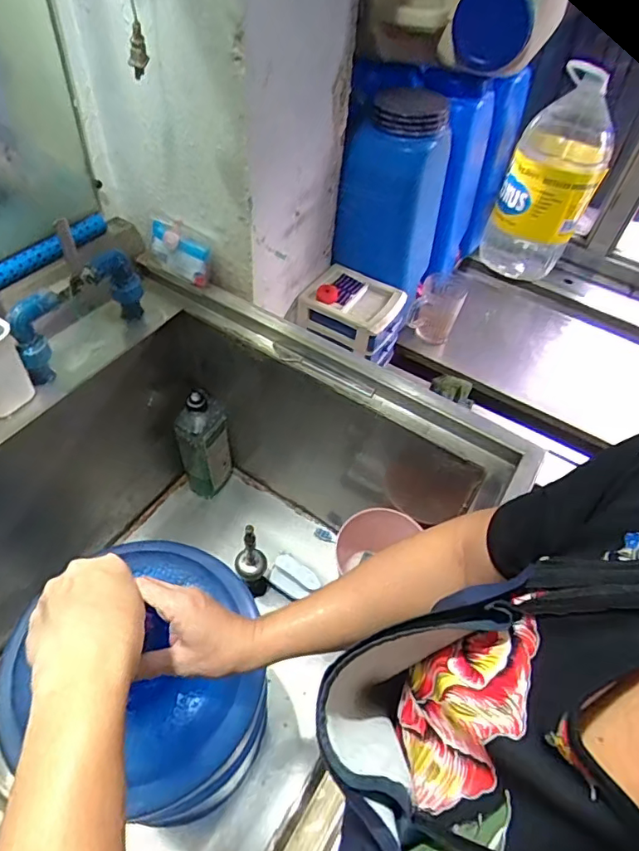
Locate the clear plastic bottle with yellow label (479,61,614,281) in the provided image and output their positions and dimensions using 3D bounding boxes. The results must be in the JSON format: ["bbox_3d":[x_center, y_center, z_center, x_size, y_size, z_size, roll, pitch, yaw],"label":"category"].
[{"bbox_3d":[0.528,-0.555,1.186,0.194,0.388,0.205,24,54,13],"label":"clear plastic bottle with yellow label"}]

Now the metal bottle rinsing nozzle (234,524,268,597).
[{"bbox_3d":[-0.111,0.227,0.850,0.057,0.187,0.053,-3,53,-8],"label":"metal bottle rinsing nozzle"}]

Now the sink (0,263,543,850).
[{"bbox_3d":[-0.186,0.204,0.733,0.655,0.432,0.782,29,55,16],"label":"sink"}]

